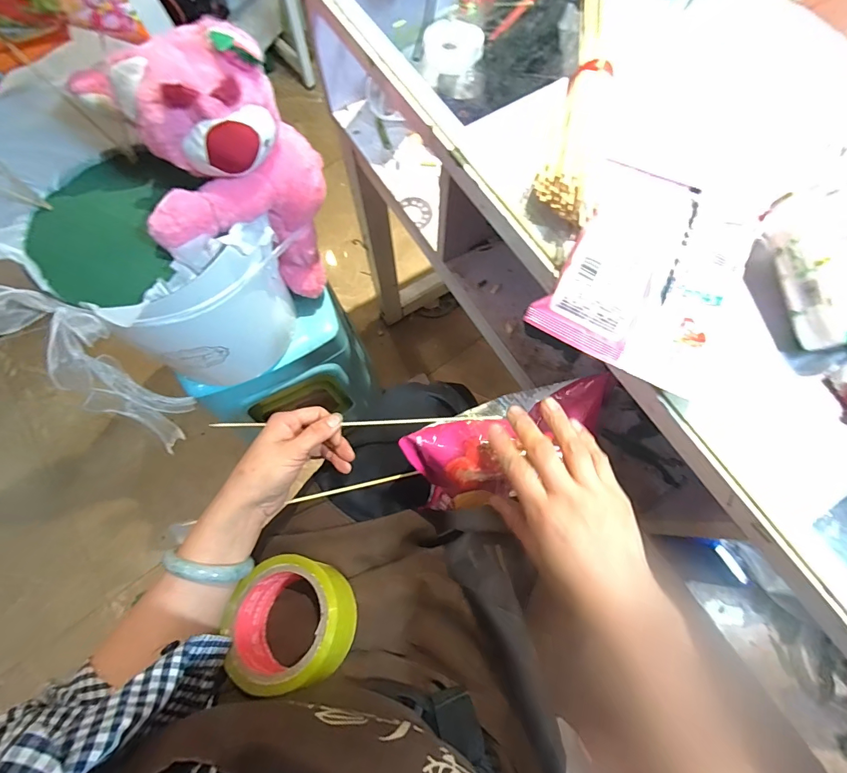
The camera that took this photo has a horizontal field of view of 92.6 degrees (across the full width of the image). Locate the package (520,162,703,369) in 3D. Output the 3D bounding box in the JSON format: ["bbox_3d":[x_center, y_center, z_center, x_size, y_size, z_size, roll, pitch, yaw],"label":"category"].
[{"bbox_3d":[0.145,-0.101,0.295,0.073,0.017,0.164,28,75,8],"label":"package"}]

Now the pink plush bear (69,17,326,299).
[{"bbox_3d":[-0.213,-0.221,0.489,0.191,0.308,0.145,-20,74,-6],"label":"pink plush bear"}]

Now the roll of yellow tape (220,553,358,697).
[{"bbox_3d":[-0.115,0.206,0.358,0.100,0.053,0.100,-4,60,7],"label":"roll of yellow tape"}]

